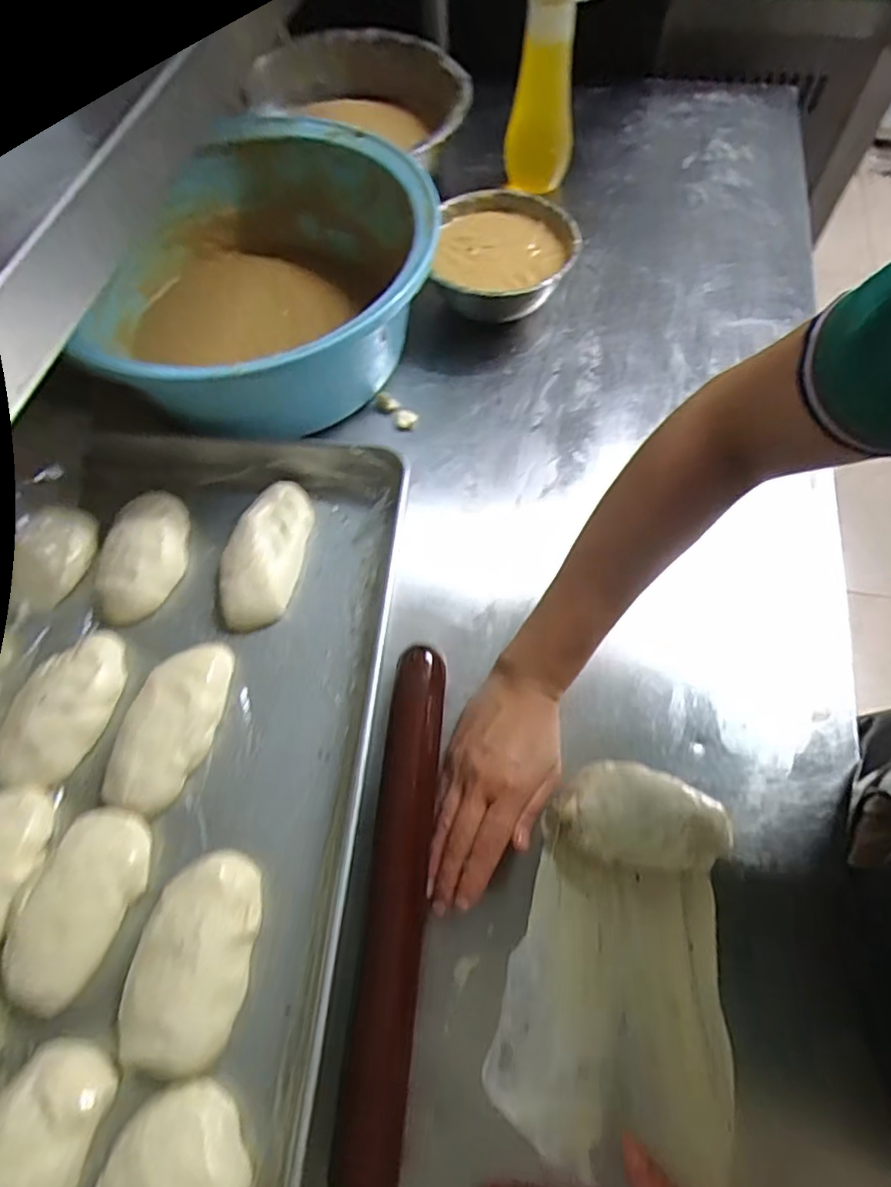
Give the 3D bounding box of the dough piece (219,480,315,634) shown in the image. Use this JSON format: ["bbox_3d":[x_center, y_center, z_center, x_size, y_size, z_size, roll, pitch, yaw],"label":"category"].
[{"bbox_3d":[-0.158,-0.038,0.511,0.059,0.030,0.138,5,64,6],"label":"dough piece"}]

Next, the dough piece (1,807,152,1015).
[{"bbox_3d":[-0.250,0.211,0.396,0.065,0.029,0.121,10,65,8],"label":"dough piece"}]

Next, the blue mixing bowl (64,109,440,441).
[{"bbox_3d":[-0.181,-0.319,0.608,0.337,0.162,0.396,-24,65,-8],"label":"blue mixing bowl"}]

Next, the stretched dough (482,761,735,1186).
[{"bbox_3d":[0.116,0.228,0.362,0.133,0.055,0.225,16,64,8],"label":"stretched dough"}]

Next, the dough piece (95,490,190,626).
[{"bbox_3d":[-0.263,-0.039,0.510,0.063,0.029,0.121,2,64,4],"label":"dough piece"}]

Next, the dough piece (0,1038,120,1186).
[{"bbox_3d":[-0.243,0.328,0.332,0.063,0.029,0.114,17,66,12],"label":"dough piece"}]

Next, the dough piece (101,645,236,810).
[{"bbox_3d":[-0.211,0.098,0.452,0.068,0.028,0.132,23,67,14],"label":"dough piece"}]

